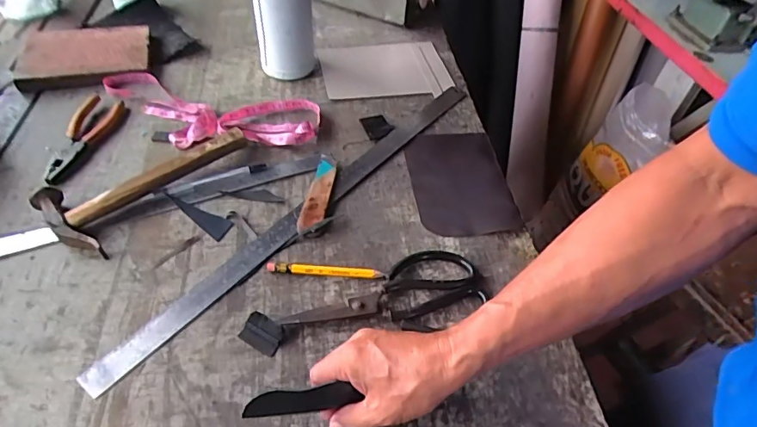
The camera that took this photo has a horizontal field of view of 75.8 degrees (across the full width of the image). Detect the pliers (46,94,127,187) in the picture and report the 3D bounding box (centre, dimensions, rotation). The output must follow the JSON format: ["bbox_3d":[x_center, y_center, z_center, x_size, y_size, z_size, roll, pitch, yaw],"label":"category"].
[{"bbox_3d":[-0.384,-0.099,0.637,0.053,0.015,0.164,1,47,-2],"label":"pliers"}]

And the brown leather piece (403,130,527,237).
[{"bbox_3d":[0.104,-0.048,0.629,0.126,0.008,0.186,-5,47,-7],"label":"brown leather piece"}]

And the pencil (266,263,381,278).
[{"bbox_3d":[-0.057,0.060,0.514,0.120,0.010,0.011,4,47,0],"label":"pencil"}]

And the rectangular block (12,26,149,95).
[{"bbox_3d":[-0.462,-0.248,0.764,0.187,0.023,0.143,-9,48,-12],"label":"rectangular block"}]

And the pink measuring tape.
[{"bbox_3d":[-0.251,-0.141,0.678,0.329,0.032,0.139,10,47,6],"label":"pink measuring tape"}]

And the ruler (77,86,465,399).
[{"bbox_3d":[-0.066,-0.020,0.594,0.036,0.006,0.604,31,53,22],"label":"ruler"}]

